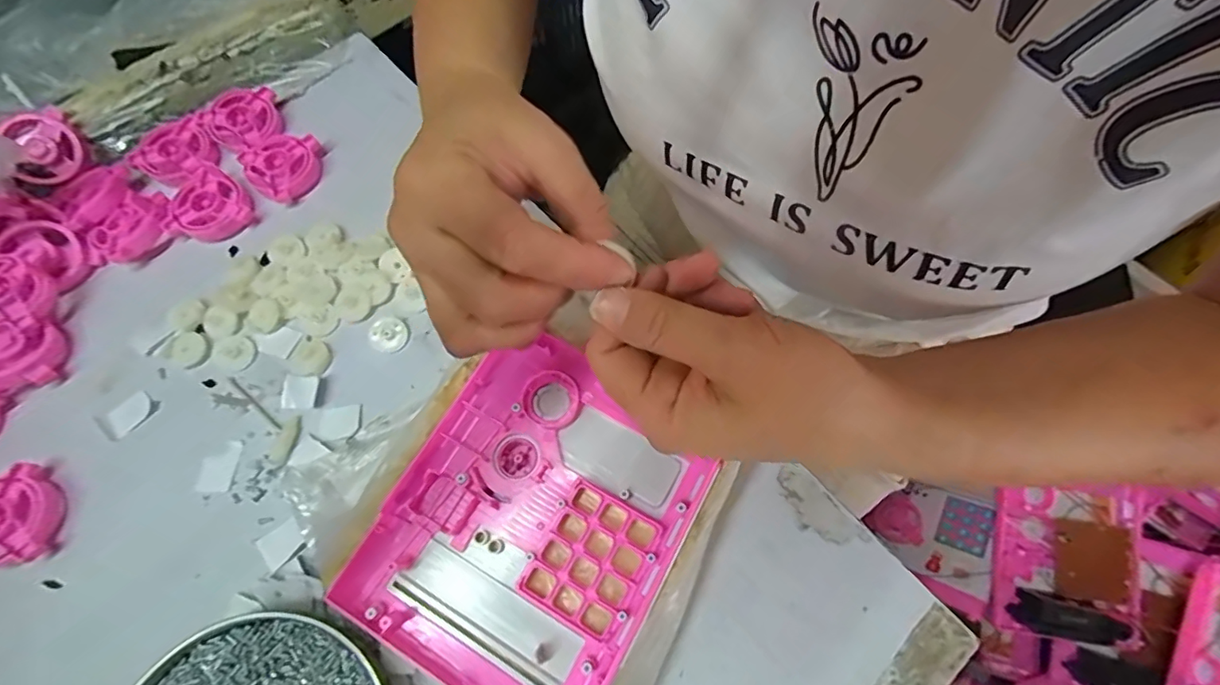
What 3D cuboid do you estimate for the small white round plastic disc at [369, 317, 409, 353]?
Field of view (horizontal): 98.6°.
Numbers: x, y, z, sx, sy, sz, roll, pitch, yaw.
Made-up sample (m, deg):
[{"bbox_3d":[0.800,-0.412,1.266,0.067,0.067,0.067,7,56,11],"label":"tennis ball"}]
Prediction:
[{"bbox_3d":[-0.142,-0.006,0.334,0.023,0.006,0.022,0,67,0],"label":"small white round plastic disc"}]

